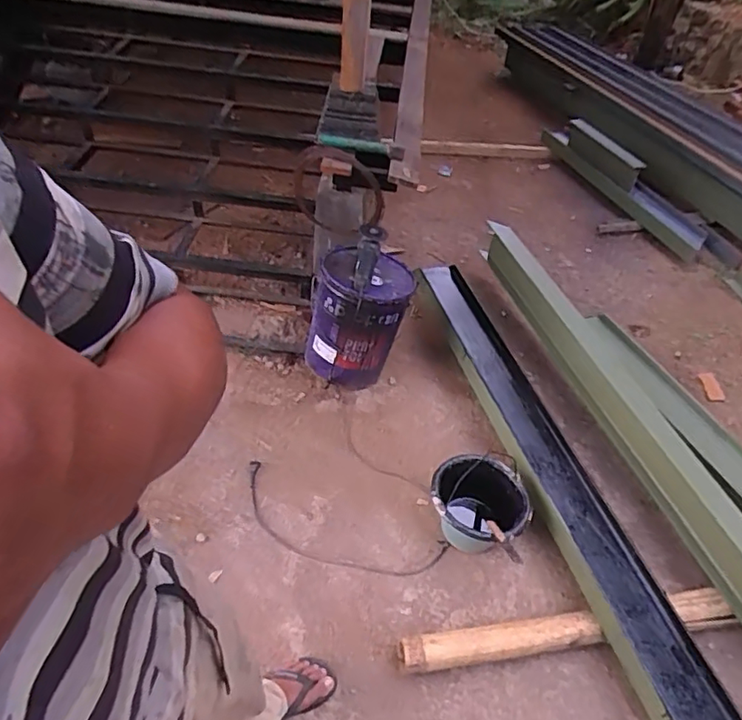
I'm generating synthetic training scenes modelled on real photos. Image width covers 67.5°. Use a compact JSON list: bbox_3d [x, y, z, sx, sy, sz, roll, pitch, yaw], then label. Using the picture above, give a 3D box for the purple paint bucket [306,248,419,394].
[{"bbox_3d":[-0.038,-0.140,1.757,0.298,0.368,0.297,3,46,-3],"label":"purple paint bucket"}]

